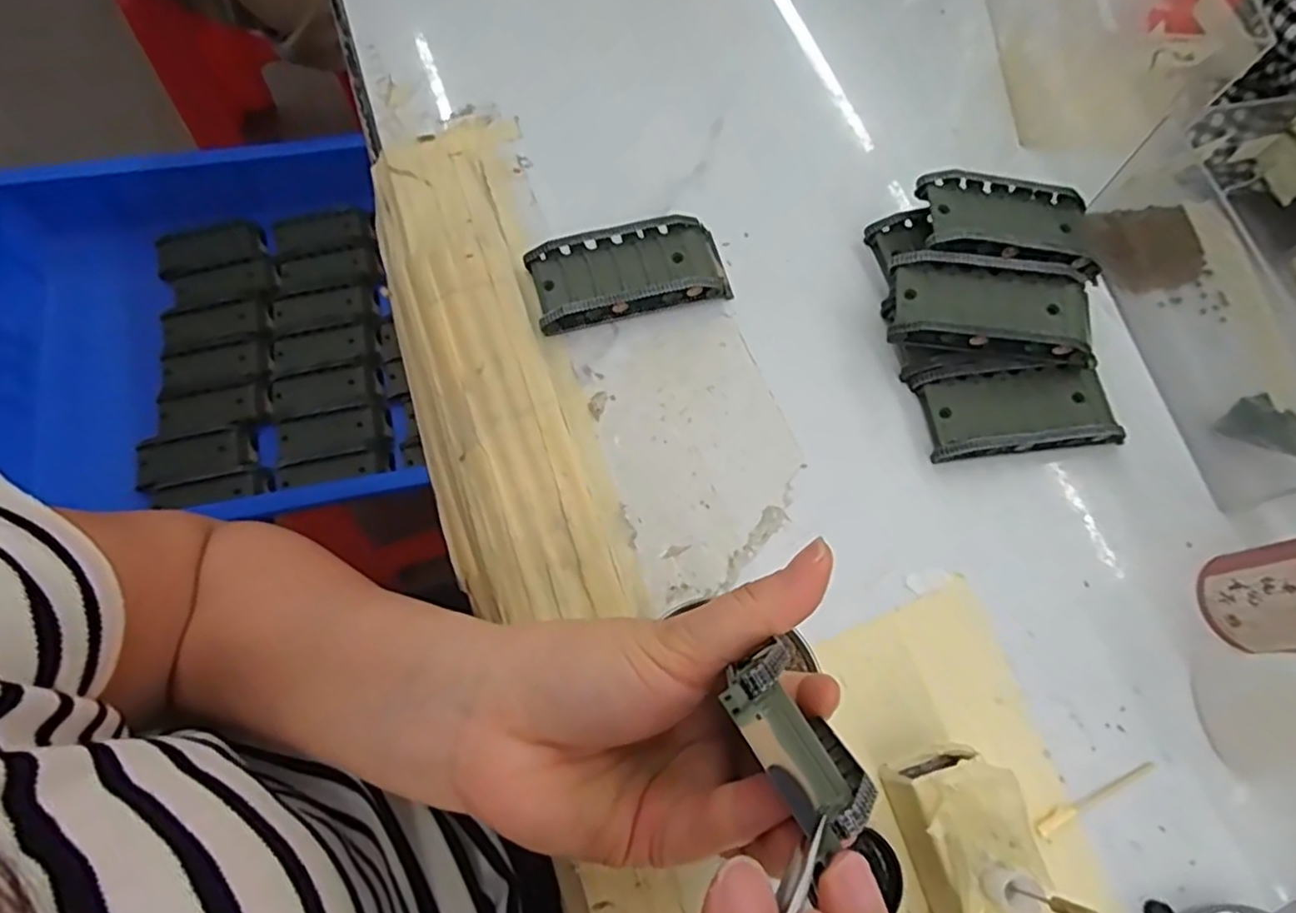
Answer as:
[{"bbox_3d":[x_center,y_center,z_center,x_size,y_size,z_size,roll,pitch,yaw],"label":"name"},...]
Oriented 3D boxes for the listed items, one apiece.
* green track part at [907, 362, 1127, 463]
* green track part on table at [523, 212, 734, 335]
[{"bbox_3d":[0.177,-0.022,0.320,0.090,0.019,0.043,-4,70,-5],"label":"green track part"},{"bbox_3d":[-0.009,-0.092,0.336,0.095,0.019,0.044,-14,71,-9],"label":"green track part on table"}]

